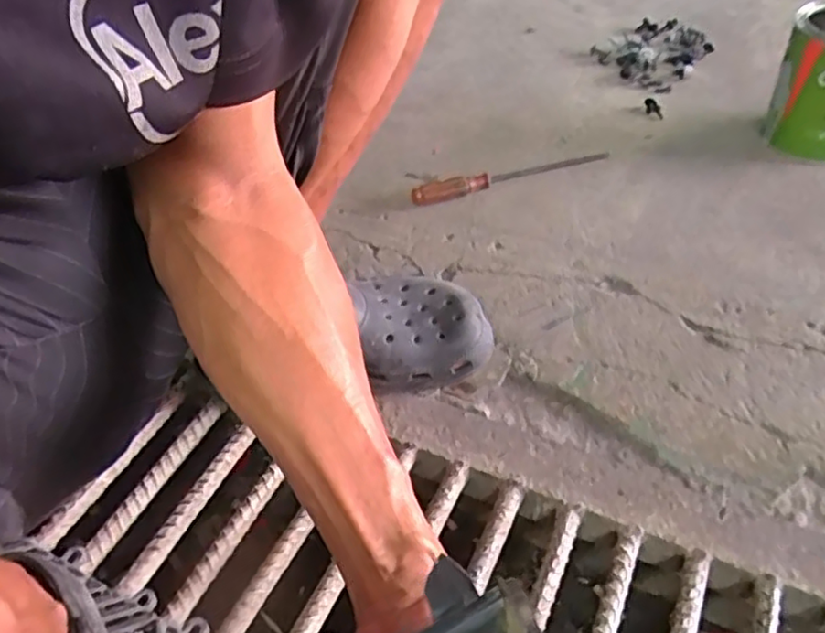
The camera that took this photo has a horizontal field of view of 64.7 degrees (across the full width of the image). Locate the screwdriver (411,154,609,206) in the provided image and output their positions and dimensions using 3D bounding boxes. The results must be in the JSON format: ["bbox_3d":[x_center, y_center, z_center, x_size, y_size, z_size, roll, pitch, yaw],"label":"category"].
[{"bbox_3d":[0.110,-0.161,0.735,0.231,0.017,0.022,-16,47,-8],"label":"screwdriver"}]

